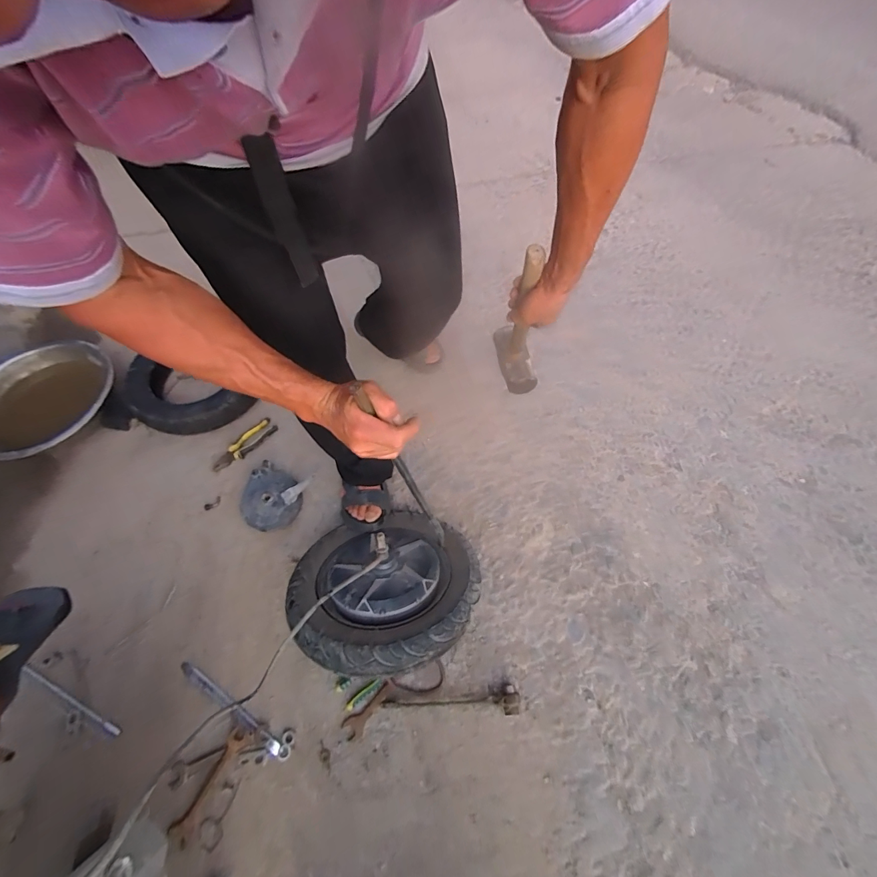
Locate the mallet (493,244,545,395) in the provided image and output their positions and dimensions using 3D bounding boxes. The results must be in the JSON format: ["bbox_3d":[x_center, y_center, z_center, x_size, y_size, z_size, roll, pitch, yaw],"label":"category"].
[{"bbox_3d":[0.141,-0.209,0.673,0.054,0.272,0.138,-15,64,-4],"label":"mallet"}]

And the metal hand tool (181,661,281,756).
[{"bbox_3d":[-0.433,0.548,0.808,0.276,0.014,0.027,29,65,14],"label":"metal hand tool"}]

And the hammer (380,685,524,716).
[{"bbox_3d":[0.027,0.543,0.816,0.288,0.038,0.050,1,62,-1],"label":"hammer"}]

